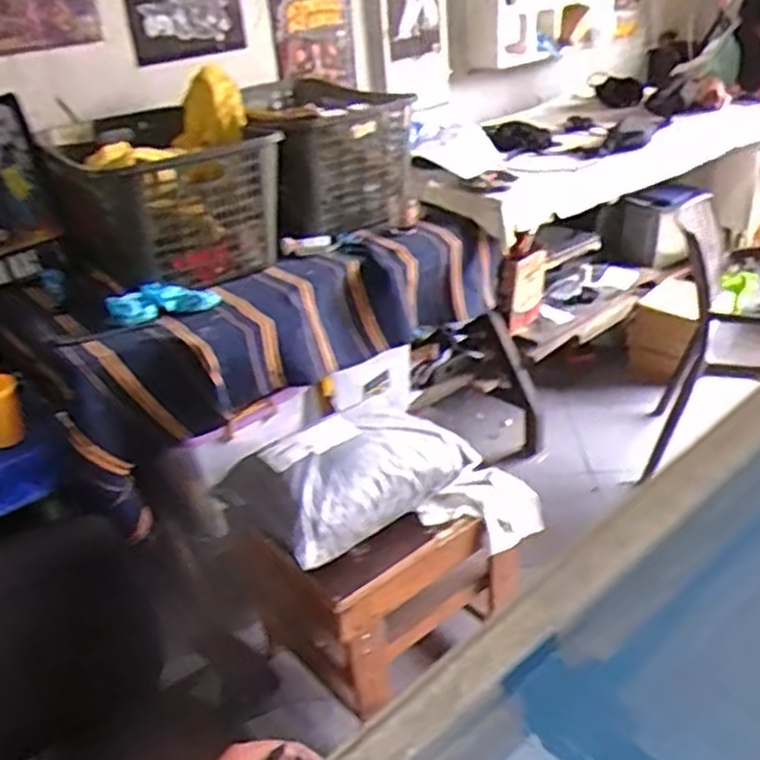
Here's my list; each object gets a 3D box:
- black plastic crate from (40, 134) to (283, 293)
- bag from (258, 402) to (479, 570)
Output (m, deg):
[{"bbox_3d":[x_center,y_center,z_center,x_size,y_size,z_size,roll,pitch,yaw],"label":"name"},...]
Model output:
[{"bbox_3d":[-0.470,-0.378,1.717,0.400,0.282,0.397,-27,35,-33],"label":"black plastic crate"},{"bbox_3d":[-0.040,0.182,1.571,0.455,0.148,0.220,-29,36,-35],"label":"bag"}]

